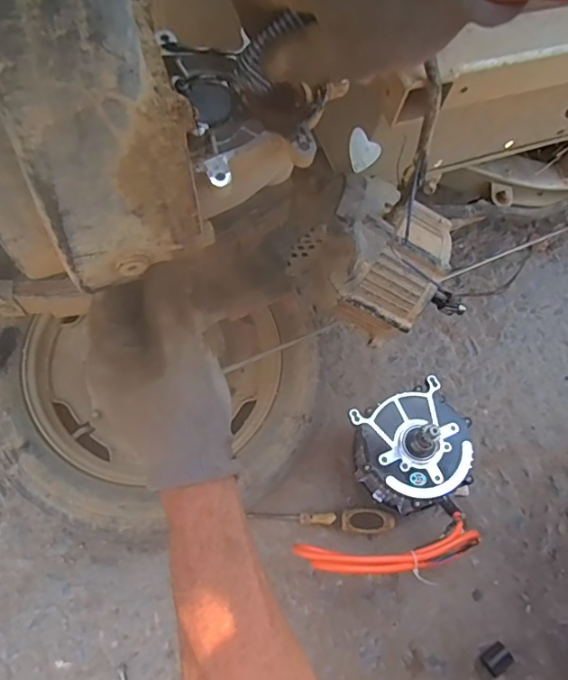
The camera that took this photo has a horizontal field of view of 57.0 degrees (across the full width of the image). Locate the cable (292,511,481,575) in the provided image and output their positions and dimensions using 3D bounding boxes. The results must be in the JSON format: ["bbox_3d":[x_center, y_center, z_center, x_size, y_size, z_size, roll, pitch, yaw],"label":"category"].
[{"bbox_3d":[0.118,0.237,0.588,0.203,0.027,0.048,-10,66,-5],"label":"cable"}]

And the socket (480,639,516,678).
[{"bbox_3d":[0.248,0.372,0.611,0.031,0.024,0.026,-35,71,-15],"label":"socket"}]

